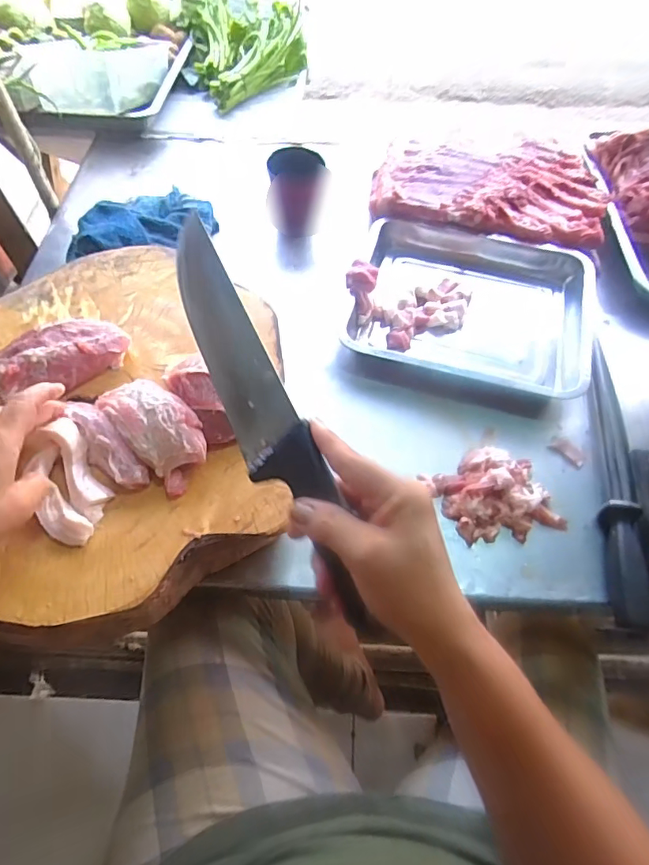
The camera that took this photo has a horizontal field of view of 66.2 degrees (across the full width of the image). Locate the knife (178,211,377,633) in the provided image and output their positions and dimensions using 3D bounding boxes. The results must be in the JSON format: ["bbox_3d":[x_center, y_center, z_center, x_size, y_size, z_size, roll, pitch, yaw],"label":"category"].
[{"bbox_3d":[-0.041,-0.015,0.346,0.048,0.023,0.308,-29,78,16],"label":"knife"}]

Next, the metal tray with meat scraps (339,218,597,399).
[{"bbox_3d":[0.194,-0.159,0.667,0.323,0.059,0.266,15,61,5],"label":"metal tray with meat scraps"}]

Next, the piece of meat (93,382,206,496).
[{"bbox_3d":[-0.148,-0.007,0.436,0.056,0.033,0.116,-38,69,-21],"label":"piece of meat"}]

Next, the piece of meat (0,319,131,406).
[{"bbox_3d":[-0.260,-0.066,0.467,0.147,0.039,0.058,-30,67,-18],"label":"piece of meat"}]

